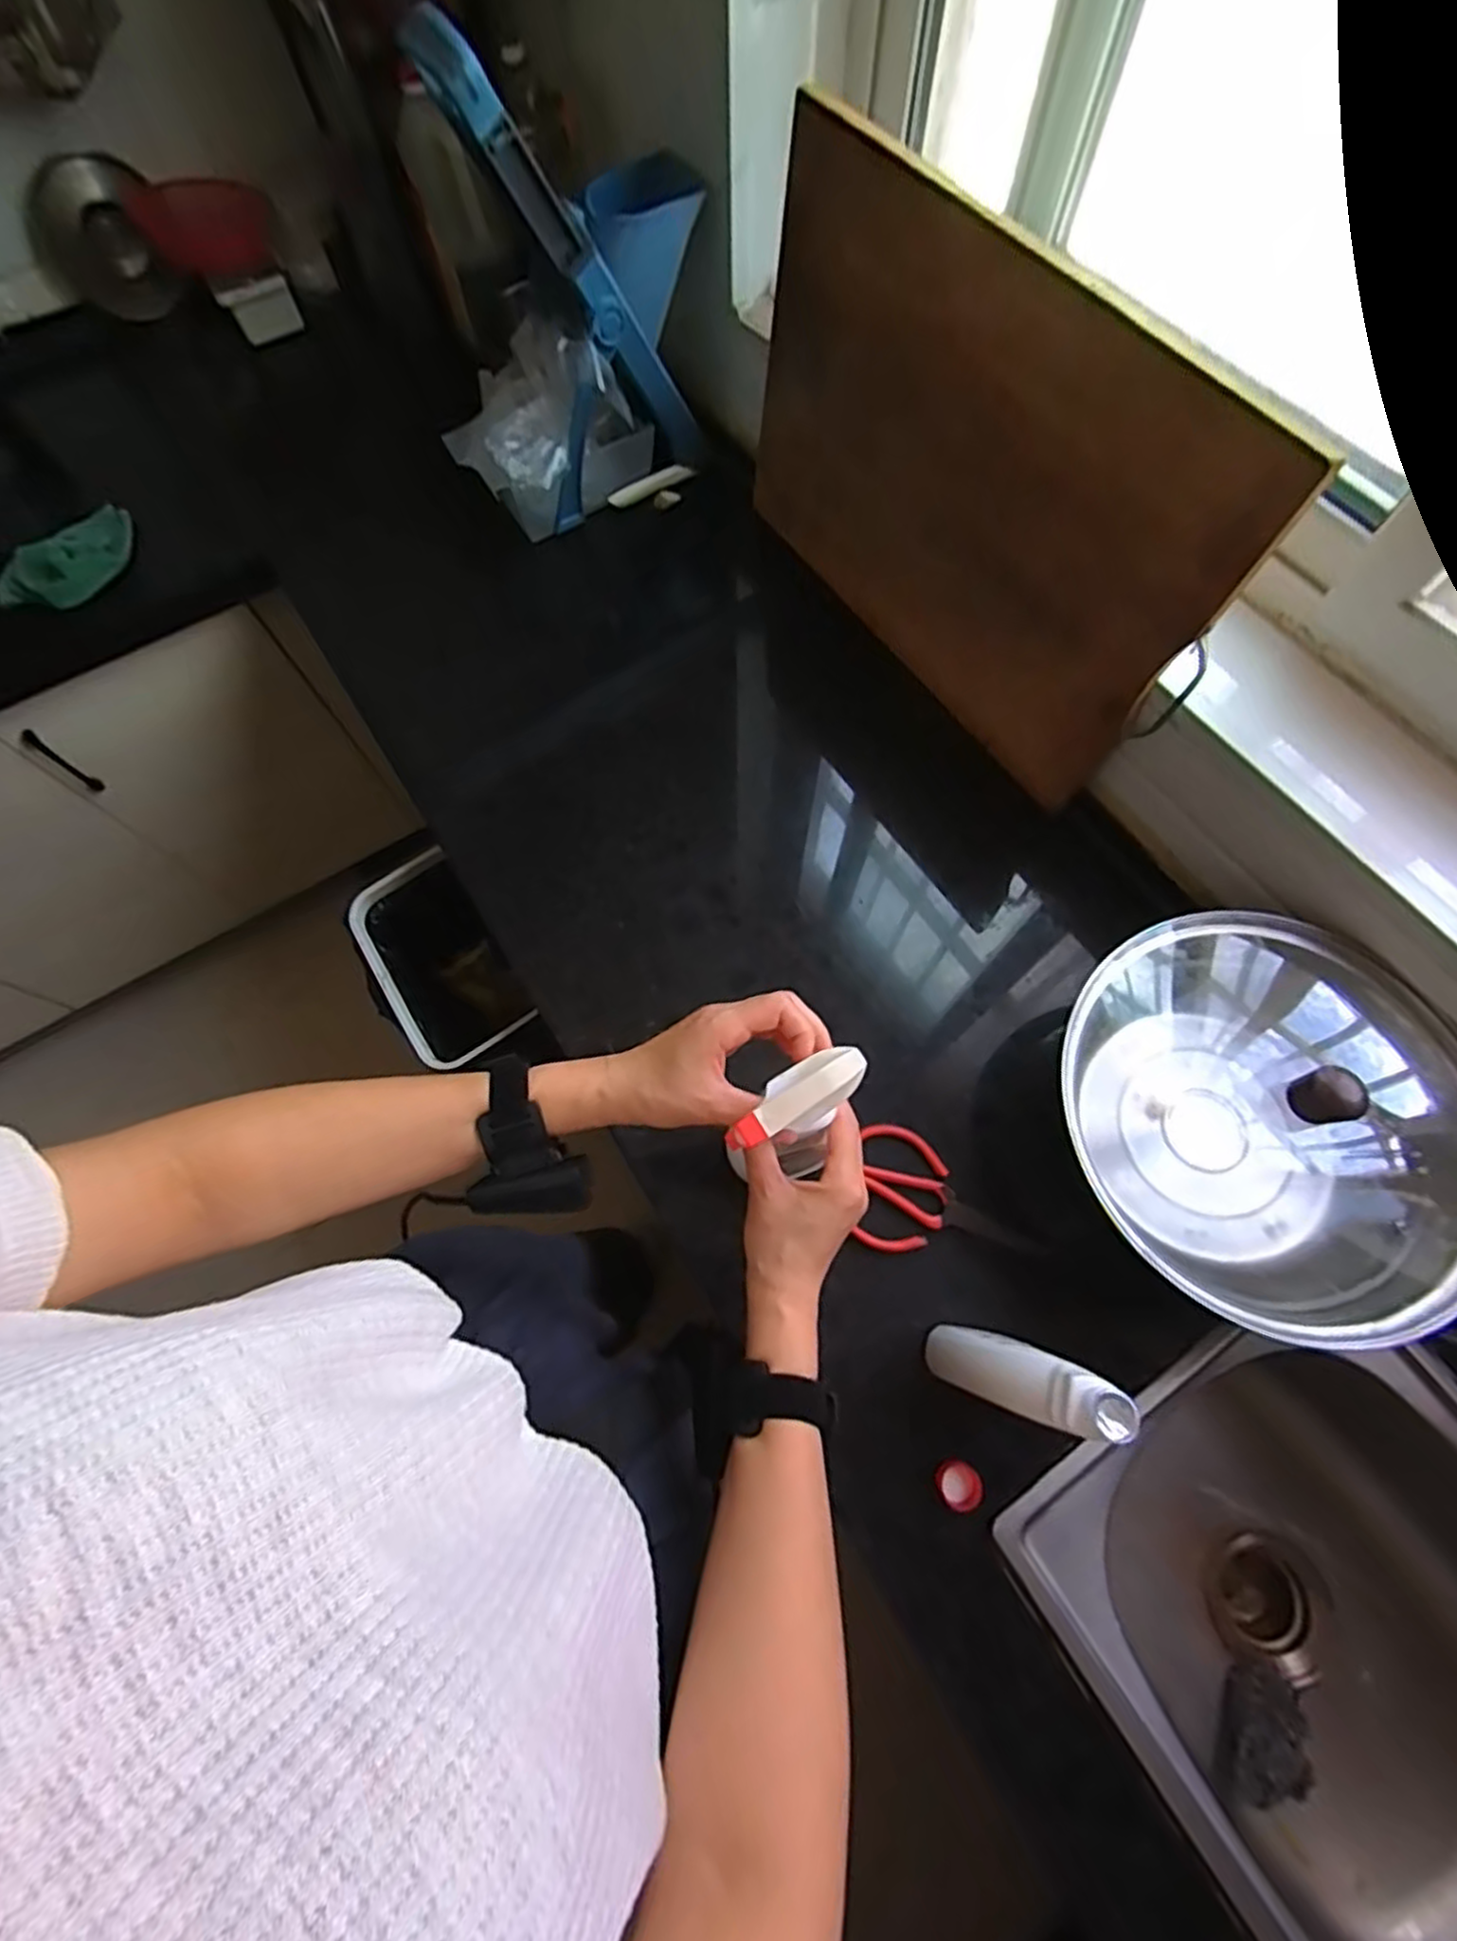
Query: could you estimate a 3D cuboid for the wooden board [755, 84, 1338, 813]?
[{"bbox_3d":[0.207,-0.457,0.695,0.031,0.351,0.556,-26,71,-19],"label":"wooden board"}]

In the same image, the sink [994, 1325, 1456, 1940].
[{"bbox_3d":[0.485,0.539,0.592,0.368,0.212,0.474,-33,72,-10],"label":"sink"}]

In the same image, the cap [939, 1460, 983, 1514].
[{"bbox_3d":[0.177,0.394,0.561,0.032,0.010,0.035,-1,70,2],"label":"cap"}]

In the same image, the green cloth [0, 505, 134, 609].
[{"bbox_3d":[-0.810,-0.506,0.898,0.064,0.061,0.174,34,74,13],"label":"green cloth"}]

